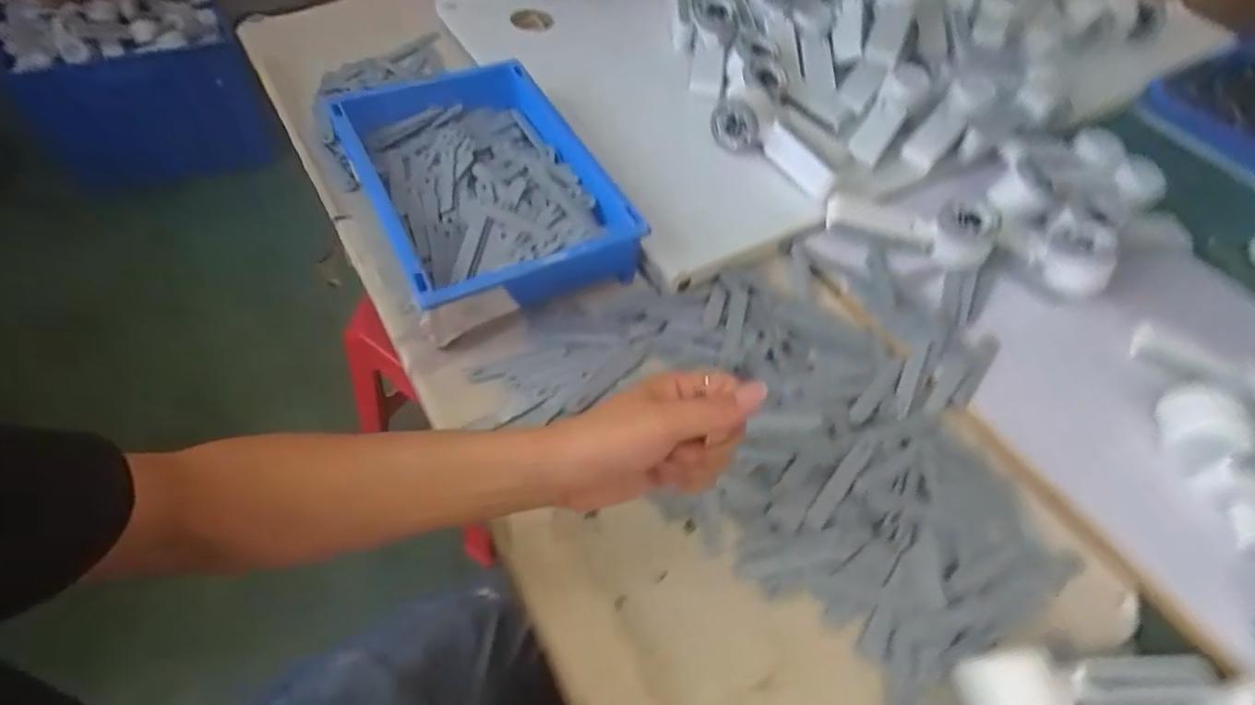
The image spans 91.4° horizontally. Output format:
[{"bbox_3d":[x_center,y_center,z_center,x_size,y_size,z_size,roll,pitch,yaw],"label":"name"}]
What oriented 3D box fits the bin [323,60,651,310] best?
[{"bbox_3d":[-0.147,-0.169,0.633,0.214,0.091,0.326,-21,59,-22],"label":"bin"}]

